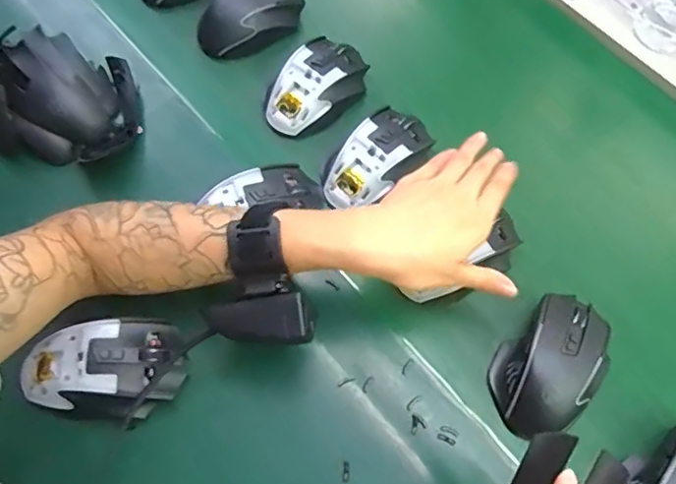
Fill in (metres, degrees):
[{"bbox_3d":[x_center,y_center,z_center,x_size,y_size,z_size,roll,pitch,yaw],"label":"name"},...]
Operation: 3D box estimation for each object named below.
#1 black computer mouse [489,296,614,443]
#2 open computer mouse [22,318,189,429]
[{"bbox_3d":[0.169,0.093,0.427,0.071,0.034,0.114,43,71,15],"label":"black computer mouse"},{"bbox_3d":[-0.170,0.093,0.399,0.113,0.033,0.069,-5,67,-5],"label":"open computer mouse"}]

